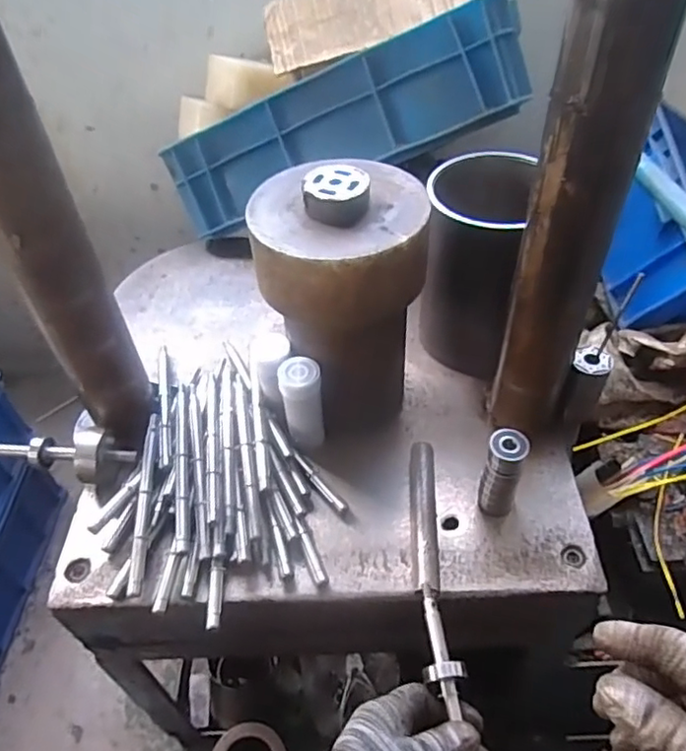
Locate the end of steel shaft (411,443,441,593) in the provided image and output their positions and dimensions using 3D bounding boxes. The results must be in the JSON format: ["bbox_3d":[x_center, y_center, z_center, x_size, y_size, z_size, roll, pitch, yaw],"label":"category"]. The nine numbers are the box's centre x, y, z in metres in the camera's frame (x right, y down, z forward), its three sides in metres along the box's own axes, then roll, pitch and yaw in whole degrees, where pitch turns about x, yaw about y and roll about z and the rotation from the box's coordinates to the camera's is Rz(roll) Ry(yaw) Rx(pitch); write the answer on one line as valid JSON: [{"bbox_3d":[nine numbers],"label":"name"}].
[{"bbox_3d":[0.071,0.123,0.528,0.022,0.025,0.145,1,47,4],"label":"end of steel shaft"}]

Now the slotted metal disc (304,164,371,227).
[{"bbox_3d":[-0.004,-0.146,0.486,0.050,0.024,0.051,-2,47,2],"label":"slotted metal disc"}]

